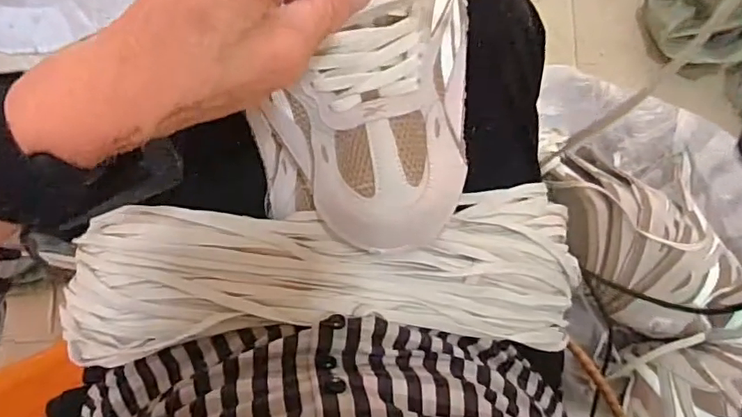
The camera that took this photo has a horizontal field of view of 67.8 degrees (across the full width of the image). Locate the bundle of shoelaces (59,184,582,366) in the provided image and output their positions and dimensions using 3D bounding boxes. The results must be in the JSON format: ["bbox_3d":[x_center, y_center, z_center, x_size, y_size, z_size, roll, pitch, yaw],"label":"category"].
[{"bbox_3d":[-0.028,0.047,0.396,0.384,0.065,0.117,-1,83,-5],"label":"bundle of shoelaces"}]

